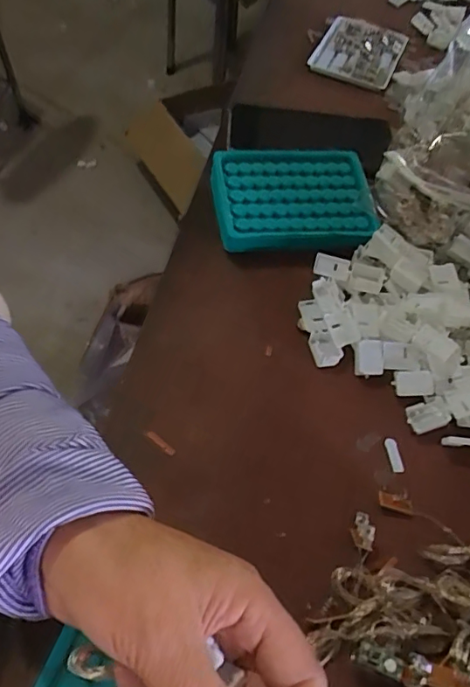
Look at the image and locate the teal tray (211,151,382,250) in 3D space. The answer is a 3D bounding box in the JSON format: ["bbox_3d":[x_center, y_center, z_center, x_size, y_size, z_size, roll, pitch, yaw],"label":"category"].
[{"bbox_3d":[0.049,-0.123,0.448,0.139,0.034,0.107,0,57,-6],"label":"teal tray"}]

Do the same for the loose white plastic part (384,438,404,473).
[{"bbox_3d":[0.107,0.074,0.349,0.008,0.004,0.023,-2,57,-7],"label":"loose white plastic part"}]

